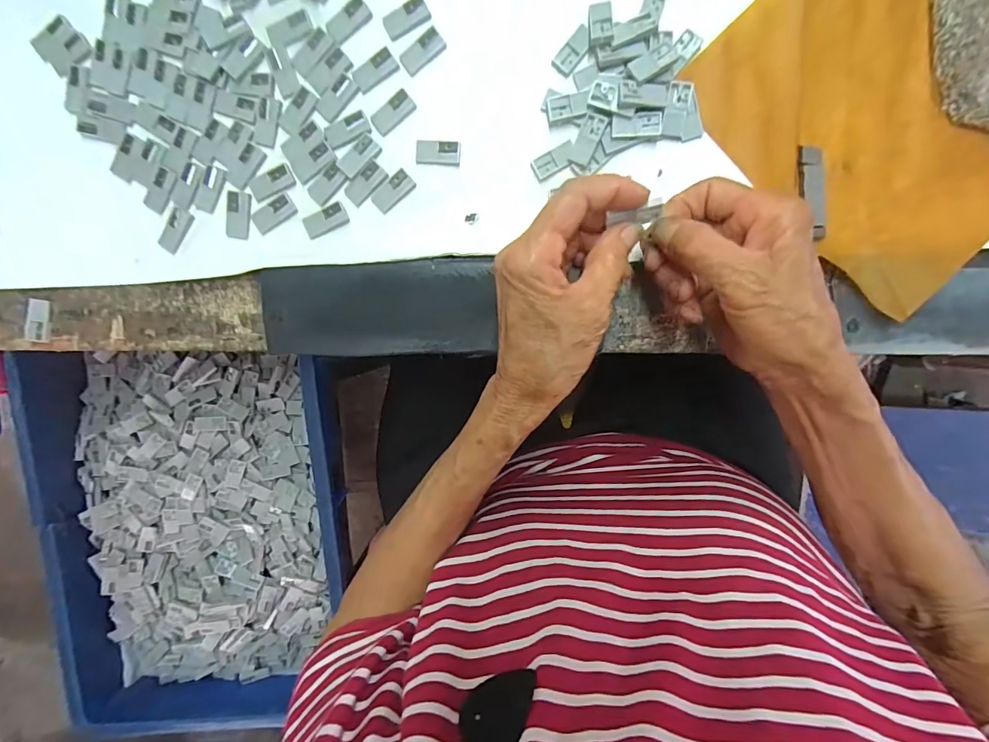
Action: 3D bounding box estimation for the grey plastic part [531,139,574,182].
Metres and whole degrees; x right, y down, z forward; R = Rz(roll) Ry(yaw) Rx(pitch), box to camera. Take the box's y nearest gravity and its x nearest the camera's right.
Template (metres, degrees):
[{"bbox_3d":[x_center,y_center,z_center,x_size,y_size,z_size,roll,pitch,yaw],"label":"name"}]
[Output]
[{"bbox_3d":[0.037,-0.129,0.268,0.027,0.004,0.013,-29,95,6],"label":"grey plastic part"}]

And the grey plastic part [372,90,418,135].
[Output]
[{"bbox_3d":[-0.063,-0.159,0.269,0.028,0.004,0.014,-36,94,6],"label":"grey plastic part"}]

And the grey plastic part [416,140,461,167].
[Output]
[{"bbox_3d":[-0.035,-0.135,0.270,0.027,0.004,0.014,2,97,2],"label":"grey plastic part"}]

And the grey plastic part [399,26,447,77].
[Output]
[{"bbox_3d":[-0.044,-0.195,0.265,0.028,0.004,0.014,-36,94,6],"label":"grey plastic part"}]

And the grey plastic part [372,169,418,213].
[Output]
[{"bbox_3d":[-0.064,-0.113,0.274,0.027,0.004,0.014,-39,94,6],"label":"grey plastic part"}]

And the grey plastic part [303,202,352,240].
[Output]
[{"bbox_3d":[-0.107,-0.095,0.276,0.028,0.004,0.014,-24,95,5],"label":"grey plastic part"}]

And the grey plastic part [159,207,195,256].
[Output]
[{"bbox_3d":[-0.206,-0.090,0.281,0.015,0.004,0.028,27,97,-1],"label":"grey plastic part"}]

